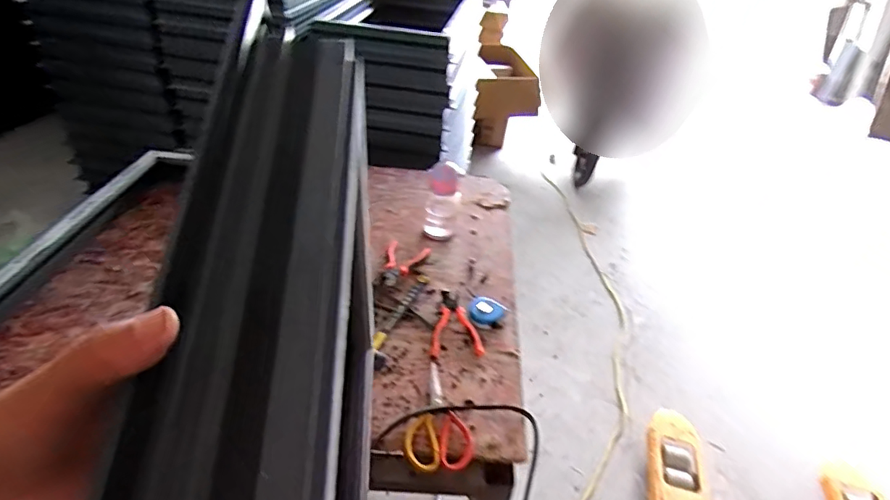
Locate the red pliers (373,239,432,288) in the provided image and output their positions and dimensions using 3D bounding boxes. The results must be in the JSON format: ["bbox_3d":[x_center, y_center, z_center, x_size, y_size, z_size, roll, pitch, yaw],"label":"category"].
[{"bbox_3d":[-0.098,0.029,1.167,0.087,0.026,0.159,14,38,10],"label":"red pliers"}]

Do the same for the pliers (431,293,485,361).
[{"bbox_3d":[0.022,0.148,1.047,0.100,0.025,0.171,3,38,-4],"label":"pliers"}]

